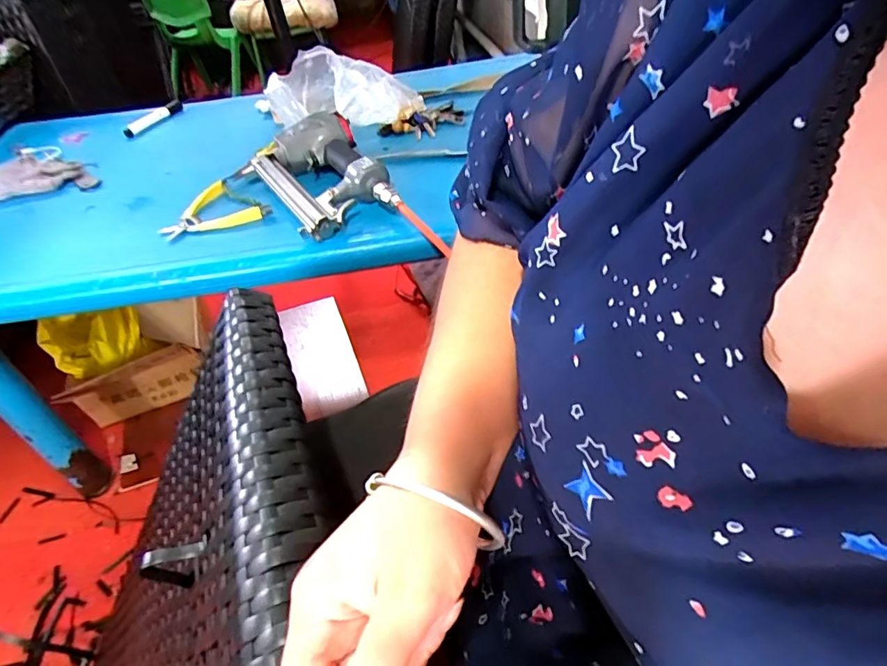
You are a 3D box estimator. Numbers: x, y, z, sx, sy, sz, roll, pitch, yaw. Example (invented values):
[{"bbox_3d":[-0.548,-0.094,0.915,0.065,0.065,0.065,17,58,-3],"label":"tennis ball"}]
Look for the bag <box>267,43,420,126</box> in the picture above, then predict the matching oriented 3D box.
[{"bbox_3d":[-0.158,-0.396,0.823,0.225,0.098,0.148,-7,39,1],"label":"bag"}]

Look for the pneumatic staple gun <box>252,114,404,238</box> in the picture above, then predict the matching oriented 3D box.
[{"bbox_3d":[-0.175,-0.231,0.716,0.151,0.070,0.272,-22,41,-17],"label":"pneumatic staple gun"}]

